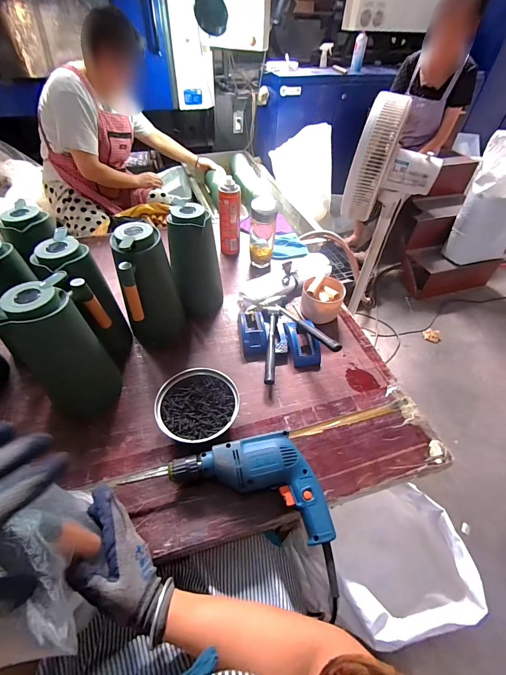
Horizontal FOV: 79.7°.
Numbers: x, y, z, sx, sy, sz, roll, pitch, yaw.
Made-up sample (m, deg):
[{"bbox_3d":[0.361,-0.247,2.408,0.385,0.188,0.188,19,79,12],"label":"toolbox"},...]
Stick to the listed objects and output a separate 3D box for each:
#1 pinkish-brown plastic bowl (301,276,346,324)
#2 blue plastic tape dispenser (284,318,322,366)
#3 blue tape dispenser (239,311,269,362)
[{"bbox_3d":[0.178,-0.094,0.785,0.101,0.094,0.100,2,48,-2],"label":"pinkish-brown plastic bowl"},{"bbox_3d":[0.117,0.006,0.711,0.065,0.058,0.119,-6,49,-9],"label":"blue plastic tape dispenser"},{"bbox_3d":[0.001,-0.013,0.738,0.065,0.047,0.141,-3,48,-7],"label":"blue tape dispenser"}]

